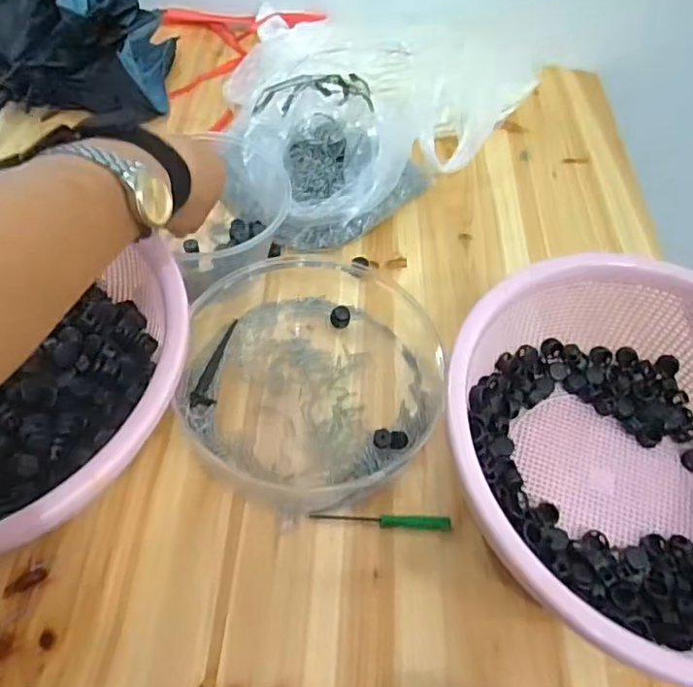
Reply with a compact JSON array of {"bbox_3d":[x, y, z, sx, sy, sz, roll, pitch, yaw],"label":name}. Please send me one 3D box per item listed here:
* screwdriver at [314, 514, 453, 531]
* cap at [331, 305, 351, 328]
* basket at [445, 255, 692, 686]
[{"bbox_3d":[0.025,0.124,0.398,0.098,0.004,0.010,3,56,-2],"label":"screwdriver"},{"bbox_3d":[-0.005,-0.022,0.488,0.016,0.015,0.018,4,56,-1],"label":"cap"},{"bbox_3d":[0.199,0.078,0.394,0.275,0.107,0.268,2,56,-3],"label":"basket"}]

